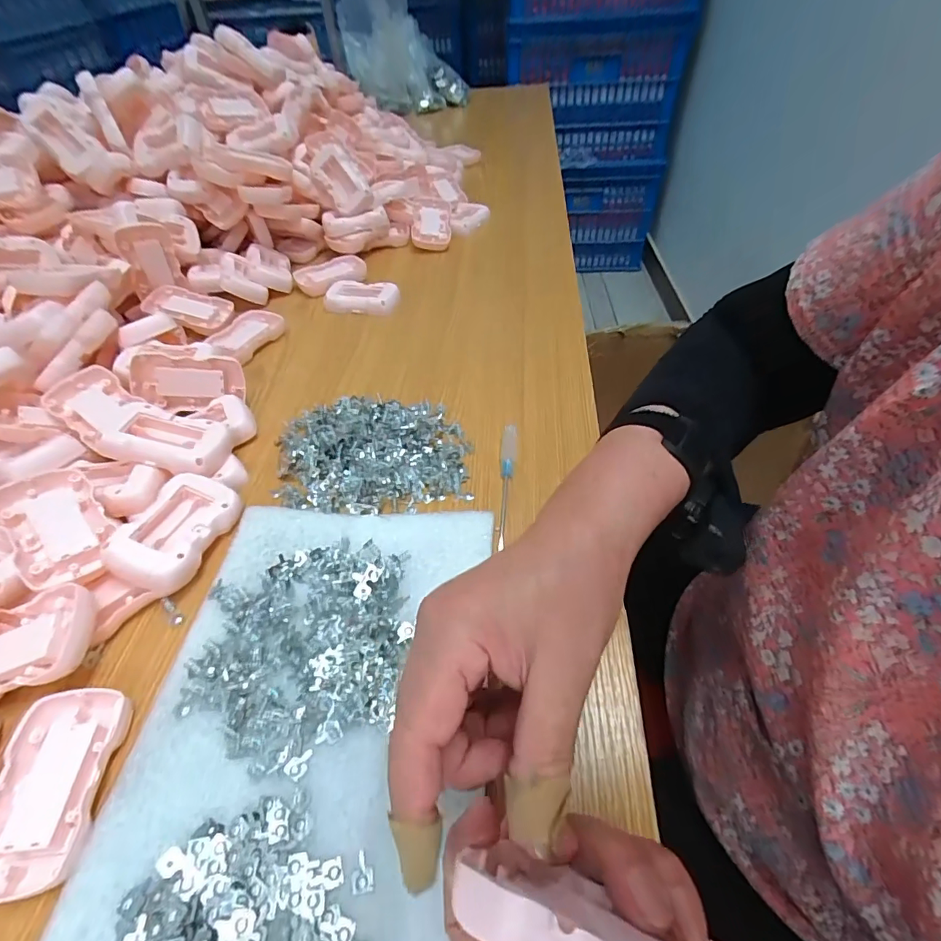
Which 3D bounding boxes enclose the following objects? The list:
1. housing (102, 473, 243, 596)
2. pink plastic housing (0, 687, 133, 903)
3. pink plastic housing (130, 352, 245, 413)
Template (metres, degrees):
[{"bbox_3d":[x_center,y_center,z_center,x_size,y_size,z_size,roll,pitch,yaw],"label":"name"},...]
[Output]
[{"bbox_3d":[-0.203,0.040,0.333,0.052,0.019,0.088,25,40,-6],"label":"housing"},{"bbox_3d":[-0.214,0.159,0.241,0.053,0.009,0.087,-4,48,-2],"label":"pink plastic housing"},{"bbox_3d":[-0.252,-0.081,0.426,0.087,0.051,0.020,-4,32,-21],"label":"pink plastic housing"}]

